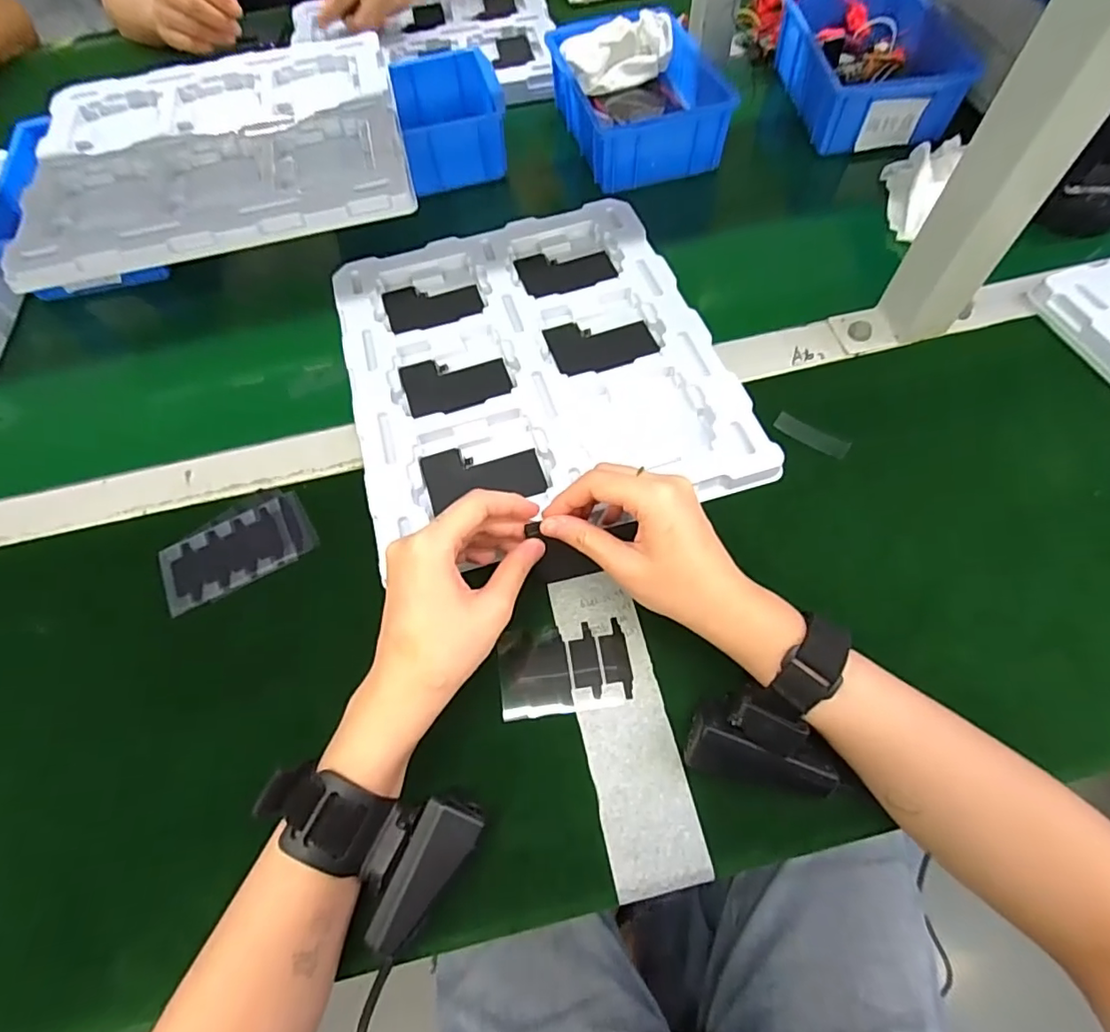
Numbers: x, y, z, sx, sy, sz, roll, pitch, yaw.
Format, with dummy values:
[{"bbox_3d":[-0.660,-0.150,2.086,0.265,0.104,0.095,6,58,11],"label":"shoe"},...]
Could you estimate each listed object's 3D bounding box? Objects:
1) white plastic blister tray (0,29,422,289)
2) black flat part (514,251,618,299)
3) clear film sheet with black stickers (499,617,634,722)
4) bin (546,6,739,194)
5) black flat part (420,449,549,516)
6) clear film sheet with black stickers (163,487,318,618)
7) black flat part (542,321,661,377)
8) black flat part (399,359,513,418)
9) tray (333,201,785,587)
[{"bbox_3d":[-0.293,-0.323,0.493,0.310,0.018,0.274,-15,63,-4],"label":"white plastic blister tray"},{"bbox_3d":[0.010,-0.212,0.484,0.078,0.004,0.057,-17,57,-7],"label":"black flat part"},{"bbox_3d":[0.006,0.090,0.335,0.076,0.004,0.052,-7,63,0],"label":"clear film sheet with black stickers"},{"bbox_3d":[0.079,-0.416,0.553,0.129,0.056,0.185,-15,63,-4],"label":"bin"},{"bbox_3d":[-0.049,-0.028,0.393,0.081,0.005,0.047,-11,63,-2],"label":"black flat part"},{"bbox_3d":[-0.217,0.020,0.381,0.097,0.004,0.057,-30,65,-12],"label":"clear film sheet with black stickers"},{"bbox_3d":[0.036,-0.136,0.440,0.078,0.009,0.056,-16,63,-5],"label":"black flat part"},{"bbox_3d":[-0.075,-0.103,0.431,0.078,0.009,0.058,-19,63,-6],"label":"black flat part"},{"bbox_3d":[-0.021,-0.126,0.437,0.268,0.015,0.304,-16,63,-5],"label":"tray"}]

